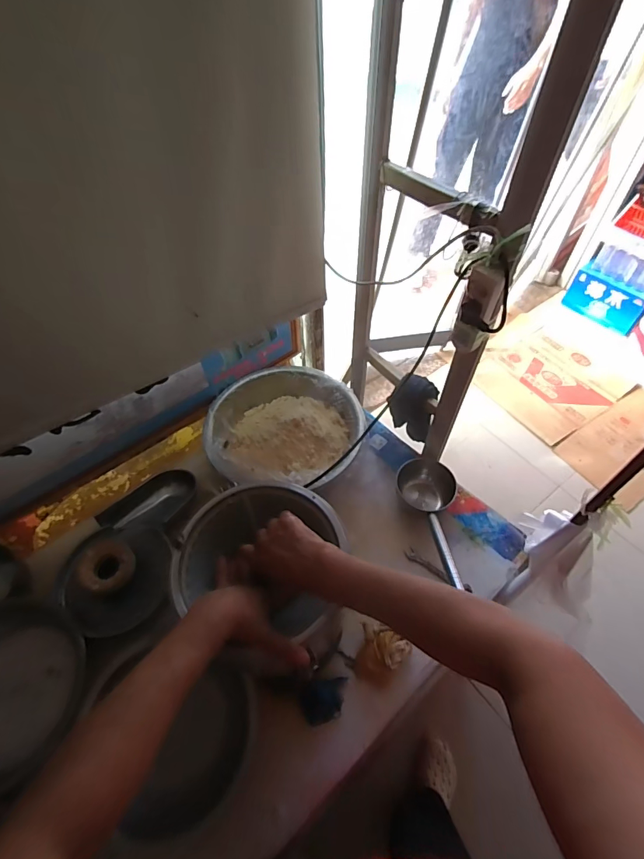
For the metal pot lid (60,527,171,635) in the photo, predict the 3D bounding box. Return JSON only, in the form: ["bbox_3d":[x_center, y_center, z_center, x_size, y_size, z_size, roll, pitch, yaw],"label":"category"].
[{"bbox_3d":[-0.431,0.294,0.859,0.229,0.076,0.219,33,61,22],"label":"metal pot lid"}]

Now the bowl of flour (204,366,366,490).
[{"bbox_3d":[-0.096,-0.005,1.092,0.393,0.109,0.378,7,54,6],"label":"bowl of flour"}]

